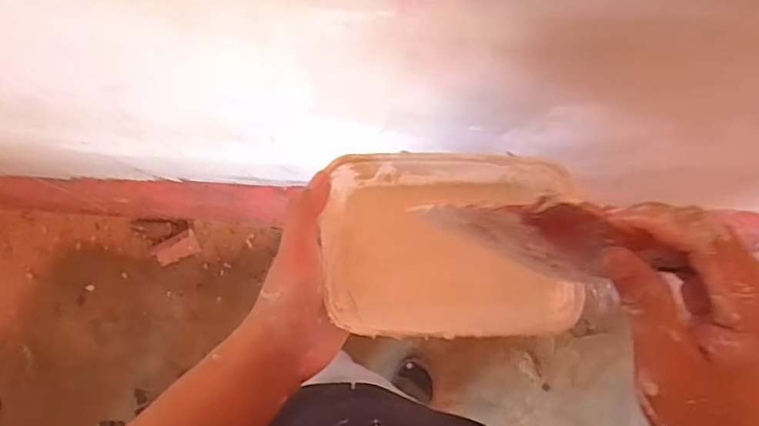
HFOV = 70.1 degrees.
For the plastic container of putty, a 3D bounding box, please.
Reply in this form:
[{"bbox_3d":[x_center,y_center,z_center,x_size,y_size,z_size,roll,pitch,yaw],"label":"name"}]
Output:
[{"bbox_3d":[0.049,0.026,0.384,0.172,0.067,0.117,-1,73,-2],"label":"plastic container of putty"}]

